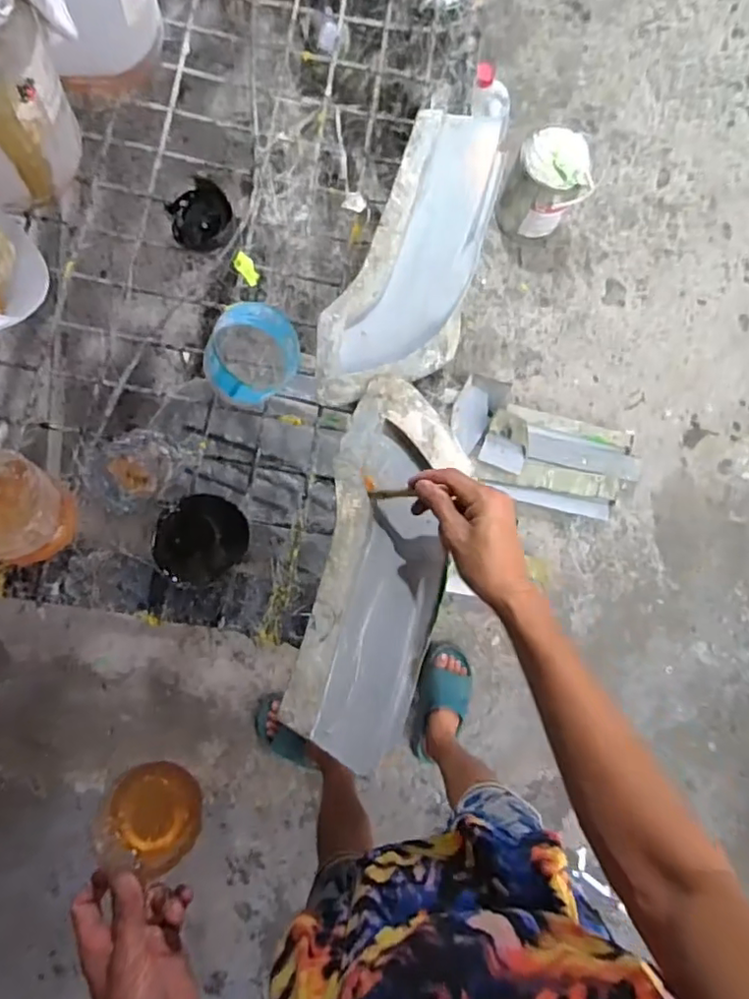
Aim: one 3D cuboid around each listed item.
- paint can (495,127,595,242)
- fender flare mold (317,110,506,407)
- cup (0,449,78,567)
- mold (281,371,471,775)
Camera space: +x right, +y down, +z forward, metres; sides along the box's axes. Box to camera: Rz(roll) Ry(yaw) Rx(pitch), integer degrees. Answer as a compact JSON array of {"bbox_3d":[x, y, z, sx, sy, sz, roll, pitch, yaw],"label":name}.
[{"bbox_3d":[0.400,-0.722,1.392,0.178,0.235,0.138,15,84,-3],"label":"paint can"},{"bbox_3d":[0.048,-0.256,0.652,0.142,0.058,0.359,20,84,-2],"label":"fender flare mold"},{"bbox_3d":[-0.323,0.007,0.523,0.087,0.067,0.097,-37,89,-7],"label":"cup"},{"bbox_3d":[0.007,0.062,0.579,0.120,0.042,0.358,10,78,-2],"label":"mold"}]

